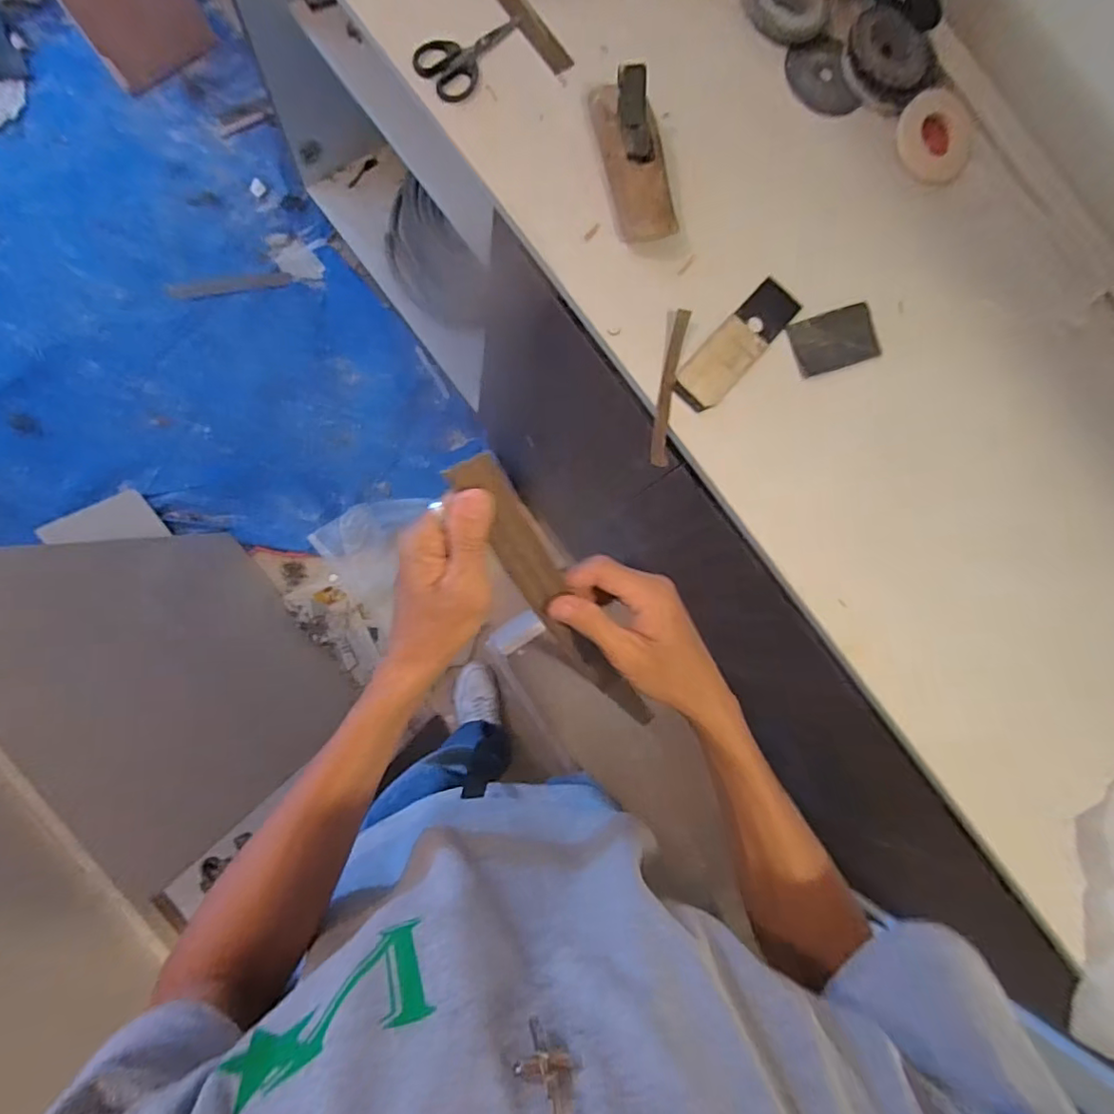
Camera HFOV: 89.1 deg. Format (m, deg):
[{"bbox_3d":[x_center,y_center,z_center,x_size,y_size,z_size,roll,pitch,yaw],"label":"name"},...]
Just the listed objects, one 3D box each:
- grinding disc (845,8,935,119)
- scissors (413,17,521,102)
[{"bbox_3d":[0.382,-0.572,0.645,0.105,0.027,0.103,1,84,-9],"label":"grinding disc"},{"bbox_3d":[-0.094,-0.529,0.584,0.067,0.007,0.123,36,79,-4],"label":"scissors"}]

